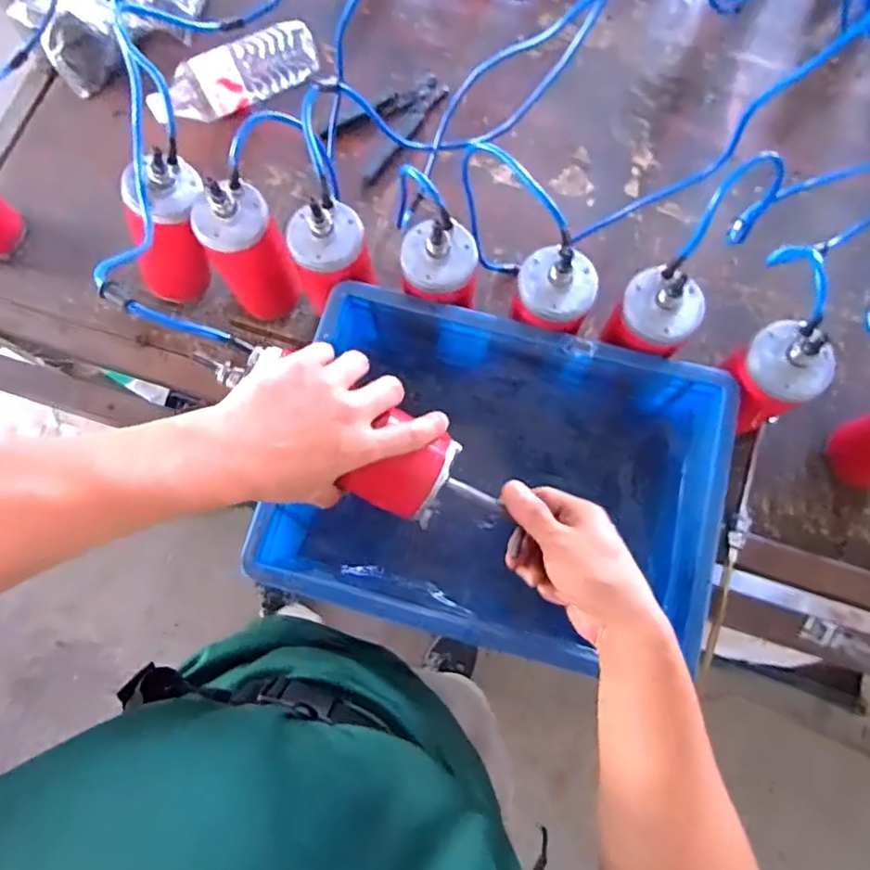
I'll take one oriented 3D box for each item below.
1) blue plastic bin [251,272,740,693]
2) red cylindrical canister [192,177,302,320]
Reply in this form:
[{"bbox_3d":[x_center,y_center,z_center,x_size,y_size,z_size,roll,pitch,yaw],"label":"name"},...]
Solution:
[{"bbox_3d":[0.060,0.045,0.599,0.403,0.113,0.298,14,77,4],"label":"blue plastic bin"},{"bbox_3d":[-0.203,-0.198,0.661,0.076,0.194,0.074,0,76,0],"label":"red cylindrical canister"}]

